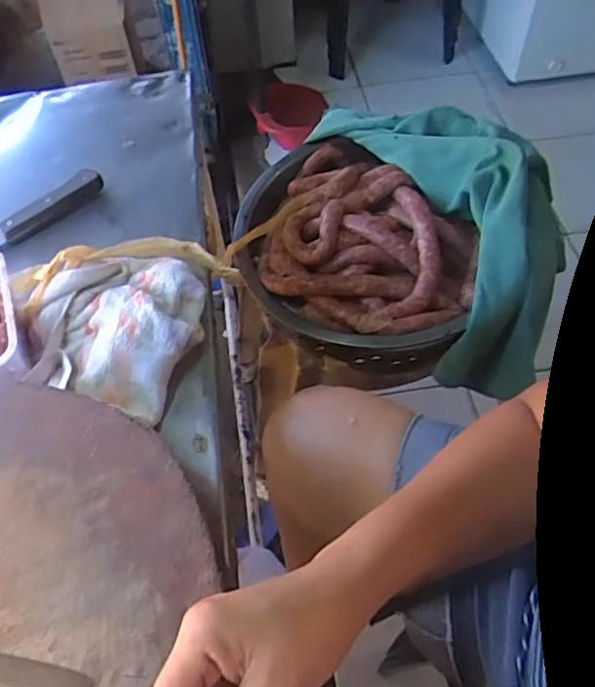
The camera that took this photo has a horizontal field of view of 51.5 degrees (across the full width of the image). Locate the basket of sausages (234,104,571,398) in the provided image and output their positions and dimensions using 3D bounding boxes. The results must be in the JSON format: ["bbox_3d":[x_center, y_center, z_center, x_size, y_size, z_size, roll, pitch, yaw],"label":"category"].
[{"bbox_3d":[0.147,-0.160,0.938,0.464,0.218,0.407,10,55,9],"label":"basket of sausages"}]

